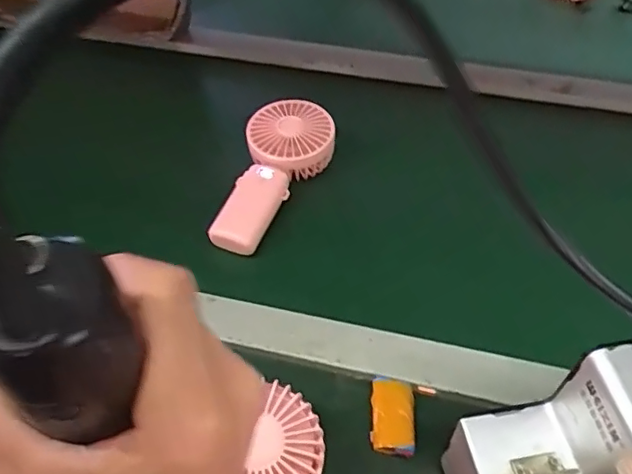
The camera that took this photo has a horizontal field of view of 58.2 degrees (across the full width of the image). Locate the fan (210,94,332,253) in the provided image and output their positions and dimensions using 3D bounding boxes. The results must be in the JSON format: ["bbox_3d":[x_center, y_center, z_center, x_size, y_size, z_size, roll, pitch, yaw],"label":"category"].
[{"bbox_3d":[-0.039,-0.065,0.568,0.087,0.044,0.183,13,51,11],"label":"fan"}]

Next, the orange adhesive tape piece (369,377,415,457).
[{"bbox_3d":[0.056,0.131,0.418,0.030,0.013,0.055,3,49,3],"label":"orange adhesive tape piece"}]

